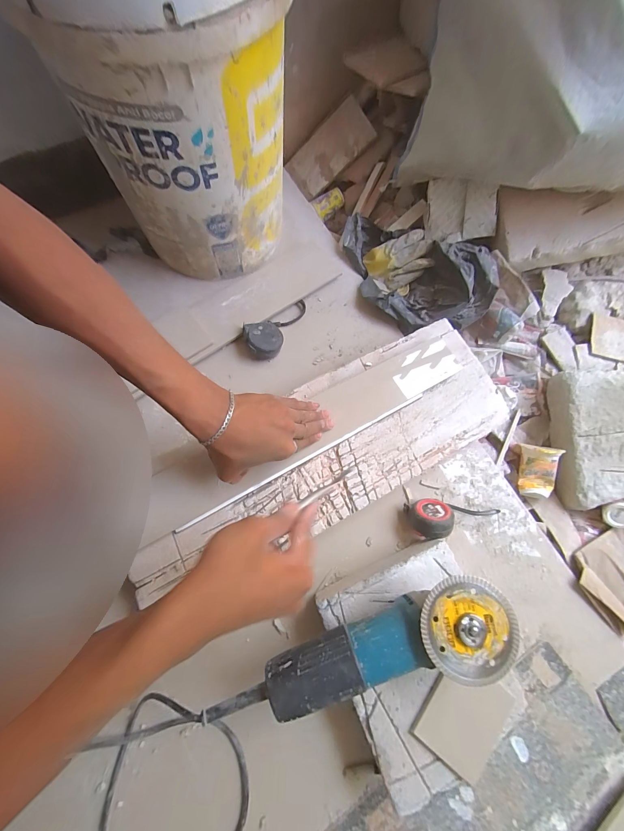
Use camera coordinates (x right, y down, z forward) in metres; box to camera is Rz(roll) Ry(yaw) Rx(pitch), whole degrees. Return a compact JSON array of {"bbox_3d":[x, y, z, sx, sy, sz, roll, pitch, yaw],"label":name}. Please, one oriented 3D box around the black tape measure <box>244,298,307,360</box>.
[{"bbox_3d":[-0.072,-0.171,0.585,0.077,0.040,0.152,24,73,4],"label":"black tape measure"}]

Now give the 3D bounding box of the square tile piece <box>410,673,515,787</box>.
[{"bbox_3d":[0.177,0.351,0.372,0.081,0.006,0.101,40,75,9],"label":"square tile piece"}]

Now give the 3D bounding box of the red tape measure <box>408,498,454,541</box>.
[{"bbox_3d":[0.181,0.159,0.486,0.064,0.037,0.062,-4,25,4],"label":"red tape measure"}]

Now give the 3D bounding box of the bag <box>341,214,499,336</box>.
[{"bbox_3d":[0.190,-0.274,0.617,0.315,0.084,0.218,26,73,5],"label":"bag"}]

